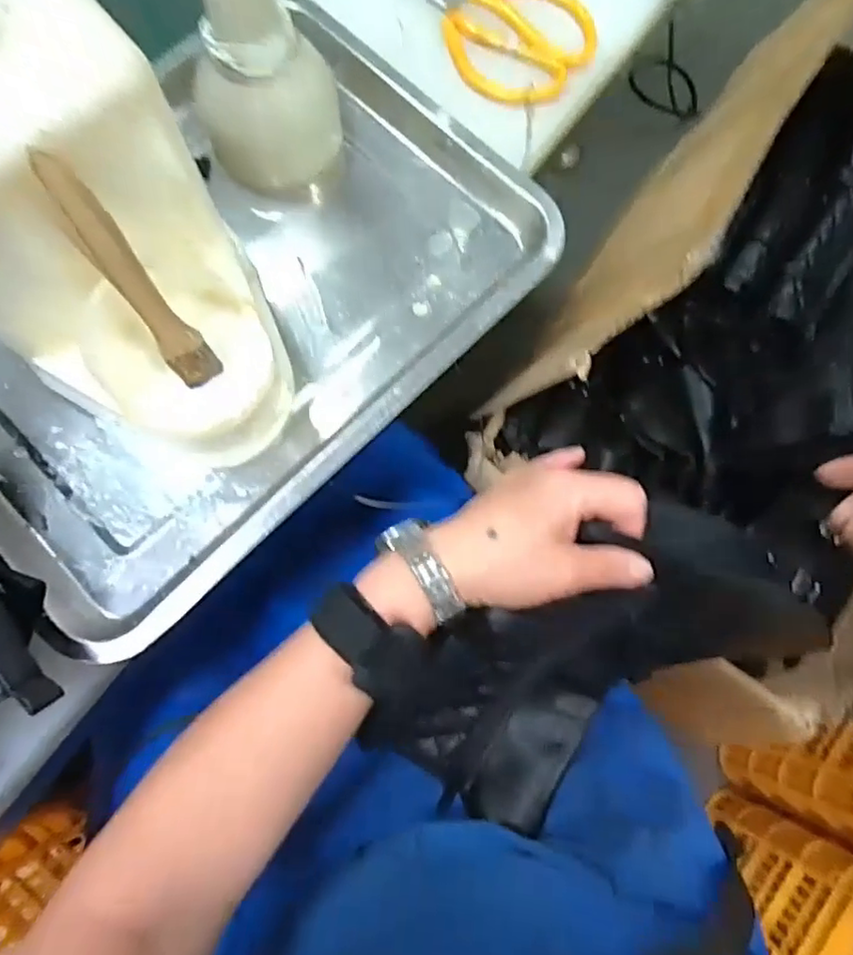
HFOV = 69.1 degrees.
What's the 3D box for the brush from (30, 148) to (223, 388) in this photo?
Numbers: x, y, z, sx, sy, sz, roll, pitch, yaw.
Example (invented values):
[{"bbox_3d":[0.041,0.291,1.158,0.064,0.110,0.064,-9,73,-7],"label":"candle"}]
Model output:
[{"bbox_3d":[-0.130,-0.086,0.280,0.019,0.121,0.005,-32,52,-8],"label":"brush"}]

